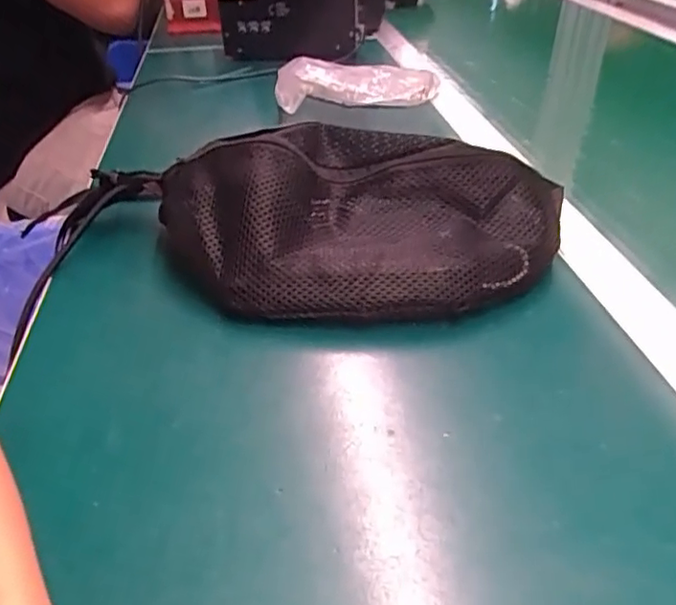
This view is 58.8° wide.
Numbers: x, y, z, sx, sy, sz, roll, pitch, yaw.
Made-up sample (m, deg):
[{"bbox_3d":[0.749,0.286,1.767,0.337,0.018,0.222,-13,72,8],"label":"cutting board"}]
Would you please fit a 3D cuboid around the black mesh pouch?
[{"bbox_3d":[0.002,-0.050,0.385,0.266,0.074,0.142,10,38,15],"label":"black mesh pouch"}]

